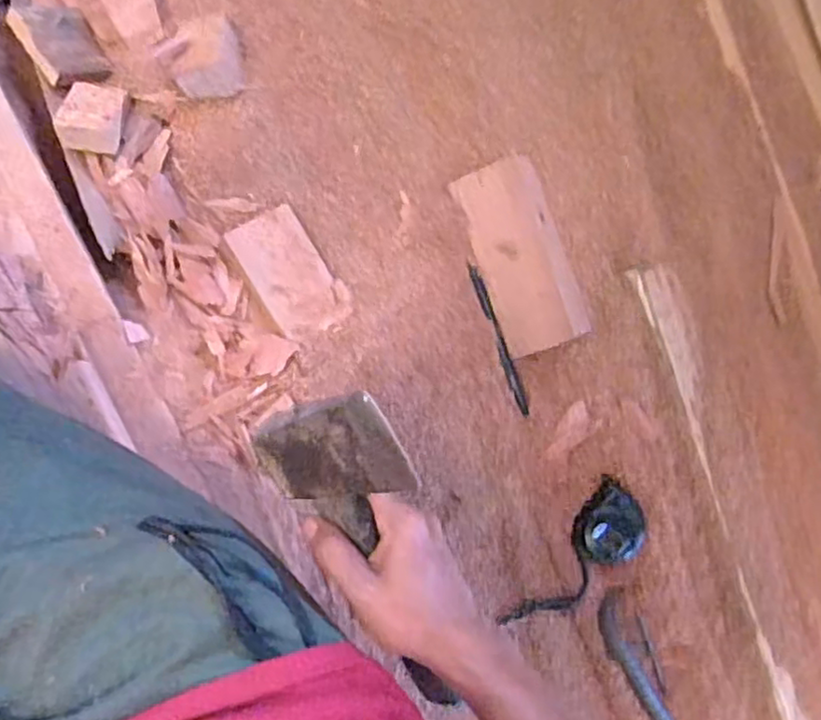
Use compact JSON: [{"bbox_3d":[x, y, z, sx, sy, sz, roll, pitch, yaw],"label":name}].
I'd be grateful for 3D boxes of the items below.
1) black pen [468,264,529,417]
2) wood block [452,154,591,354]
[{"bbox_3d":[0.080,-0.017,0.609,0.012,0.008,0.143,-21,95,-7],"label":"black pen"},{"bbox_3d":[0.101,-0.093,0.592,0.076,0.025,0.164,-19,95,-7],"label":"wood block"}]

